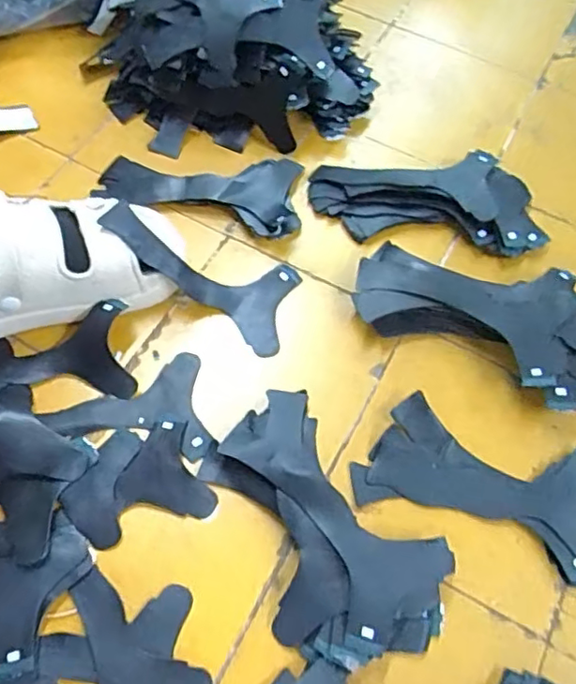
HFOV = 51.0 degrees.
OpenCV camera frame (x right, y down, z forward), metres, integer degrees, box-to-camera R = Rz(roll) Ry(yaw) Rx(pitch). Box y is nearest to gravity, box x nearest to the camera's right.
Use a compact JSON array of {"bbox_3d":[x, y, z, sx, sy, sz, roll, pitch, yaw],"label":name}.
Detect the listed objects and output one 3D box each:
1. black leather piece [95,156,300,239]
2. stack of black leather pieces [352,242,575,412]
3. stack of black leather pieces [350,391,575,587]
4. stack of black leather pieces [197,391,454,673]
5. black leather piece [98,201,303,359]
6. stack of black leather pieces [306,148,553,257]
[{"bbox_3d":[-0.088,-0.172,0.639,0.213,0.025,0.096,14,63,4],"label":"black leather piece"},{"bbox_3d":[0.179,-0.036,0.564,0.224,0.043,0.133,28,65,11],"label":"stack of black leather pieces"},{"bbox_3d":[0.167,0.115,0.500,0.201,0.014,0.104,20,64,8],"label":"stack of black leather pieces"},{"bbox_3d":[0.022,0.148,0.466,0.125,0.028,0.214,-37,70,-19],"label":"stack of black leather pieces"},{"bbox_3d":[-0.084,-0.064,0.563,0.186,0.026,0.091,28,62,-17],"label":"black leather piece"},{"bbox_3d":[0.145,-0.152,0.630,0.243,0.034,0.112,7,63,1],"label":"stack of black leather pieces"}]

